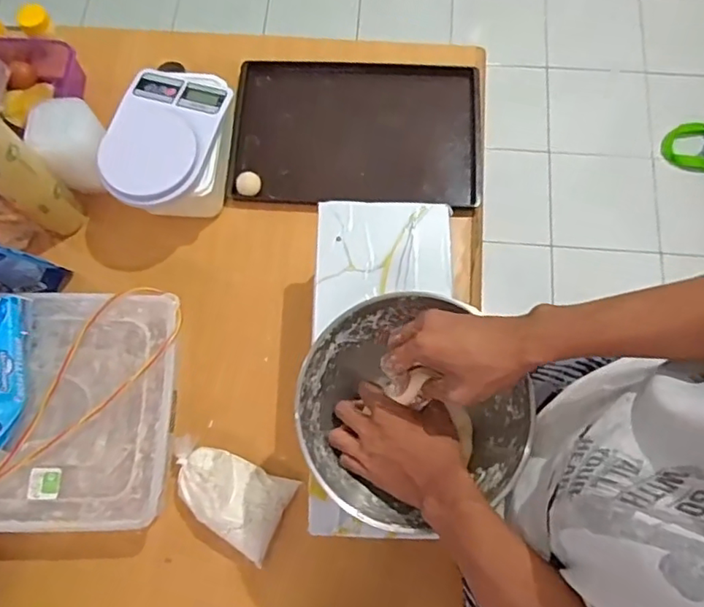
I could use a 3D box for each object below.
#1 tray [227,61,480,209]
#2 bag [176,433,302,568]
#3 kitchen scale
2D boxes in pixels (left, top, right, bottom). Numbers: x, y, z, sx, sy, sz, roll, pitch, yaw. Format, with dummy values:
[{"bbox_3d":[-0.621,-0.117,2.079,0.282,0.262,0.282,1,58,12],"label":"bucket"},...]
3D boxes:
[{"bbox_3d":[0.007,-0.259,0.866,0.364,0.037,0.240,2,68,-1],"label":"tray"},{"bbox_3d":[-0.158,0.231,0.691,0.157,0.032,0.096,24,75,8],"label":"bag"},{"bbox_3d":[-0.245,-0.225,0.752,0.130,0.034,0.211,13,74,5],"label":"kitchen scale"}]

